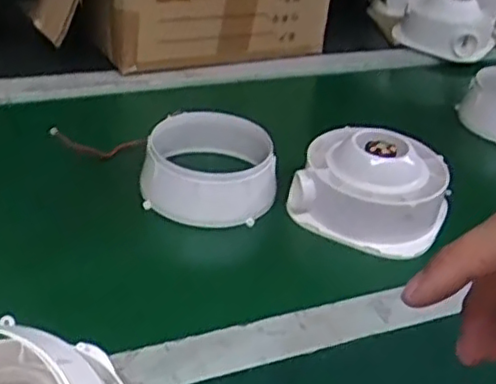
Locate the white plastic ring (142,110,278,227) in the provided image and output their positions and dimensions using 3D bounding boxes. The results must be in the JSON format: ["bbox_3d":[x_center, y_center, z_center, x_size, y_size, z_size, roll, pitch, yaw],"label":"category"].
[{"bbox_3d":[-0.033,-0.030,0.647,0.121,0.048,0.136,7,34,1],"label":"white plastic ring"}]

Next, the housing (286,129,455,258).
[{"bbox_3d":[0.119,-0.008,0.624,0.139,0.061,0.126,16,35,15],"label":"housing"}]

